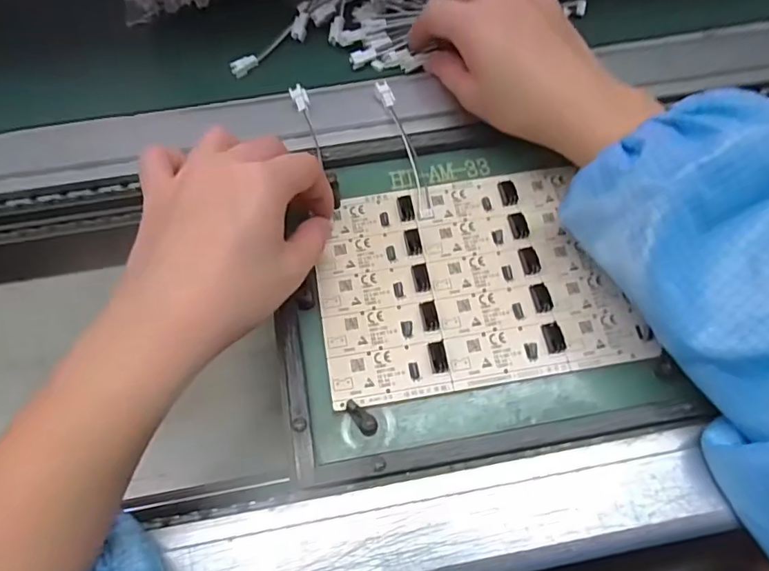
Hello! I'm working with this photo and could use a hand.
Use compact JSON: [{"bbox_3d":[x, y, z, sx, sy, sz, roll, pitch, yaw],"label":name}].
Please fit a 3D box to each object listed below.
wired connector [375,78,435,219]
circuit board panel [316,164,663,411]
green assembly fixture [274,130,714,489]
[{"bbox_3d":[0.013,-0.088,0.325,0.011,0.011,0.096,-17,69,-7],"label":"wired connector"},{"bbox_3d":[0.048,-0.006,0.301,0.169,0.004,0.128,-10,67,-4],"label":"circuit board panel"},{"bbox_3d":[0.040,-0.003,0.297,0.199,0.016,0.193,-10,69,-4],"label":"green assembly fixture"}]

